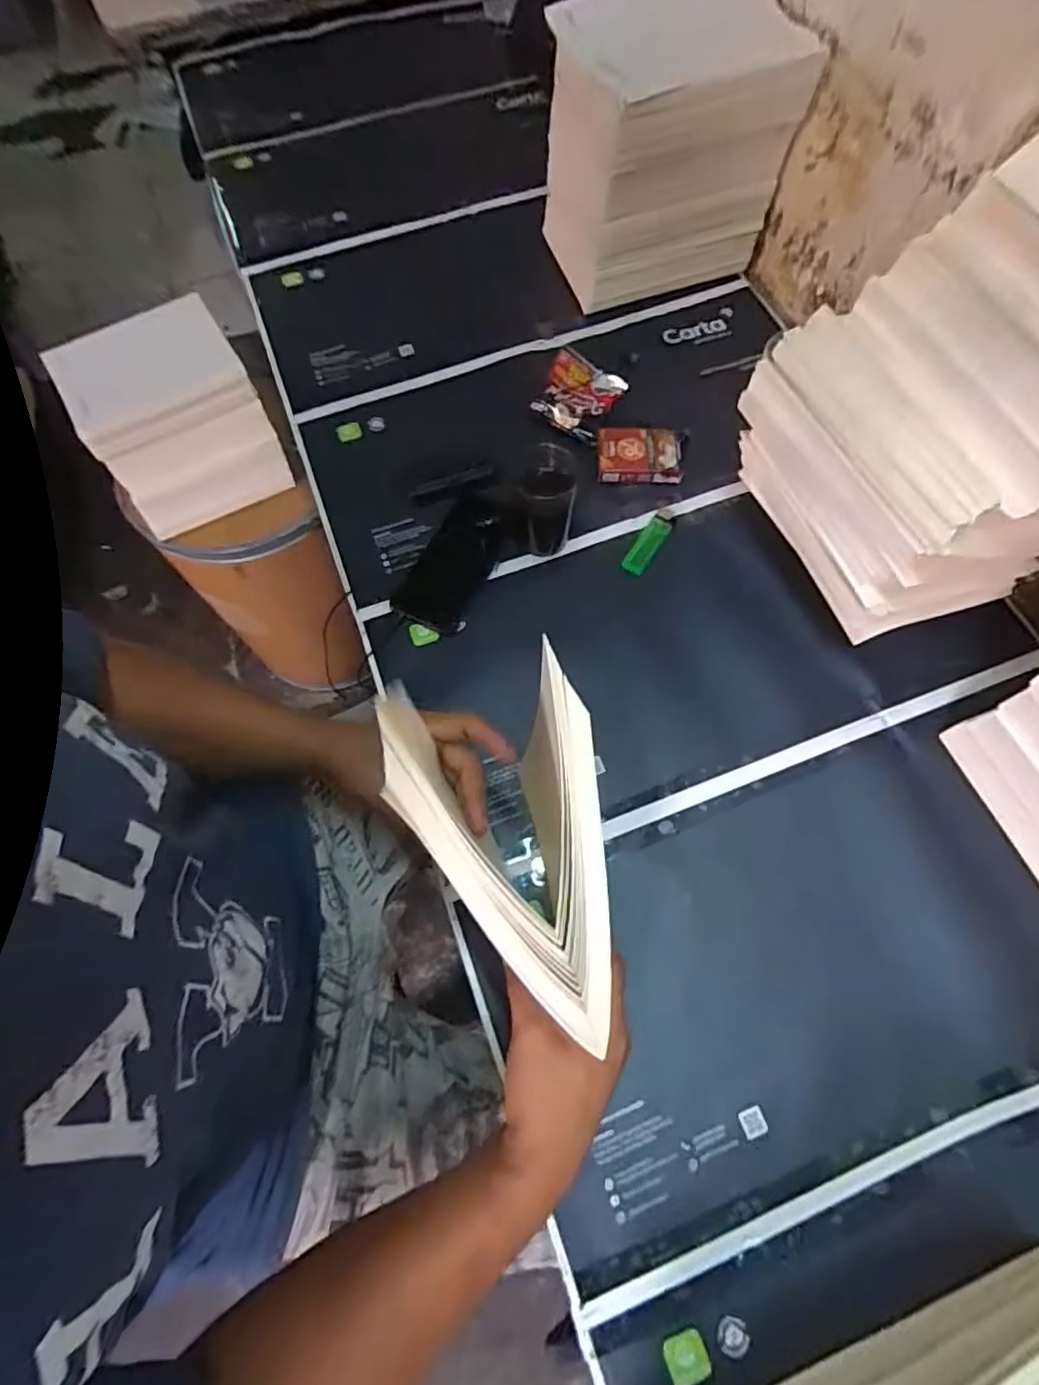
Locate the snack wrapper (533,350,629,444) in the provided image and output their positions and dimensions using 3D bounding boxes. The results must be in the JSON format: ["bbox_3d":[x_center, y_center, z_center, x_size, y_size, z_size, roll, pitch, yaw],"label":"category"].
[{"bbox_3d":[0.067,-0.342,0.682,0.083,0.027,0.090,27,71,12],"label":"snack wrapper"}]

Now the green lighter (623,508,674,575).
[{"bbox_3d":[0.135,-0.158,0.617,0.025,0.010,0.085,30,72,13],"label":"green lighter"}]

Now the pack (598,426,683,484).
[{"bbox_3d":[0.132,-0.259,0.652,0.095,0.024,0.064,-3,68,0],"label":"pack"}]

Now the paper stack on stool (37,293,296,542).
[{"bbox_3d":[-0.495,-0.392,0.871,0.229,0.192,0.182,-30,70,-10],"label":"paper stack on stool"}]

